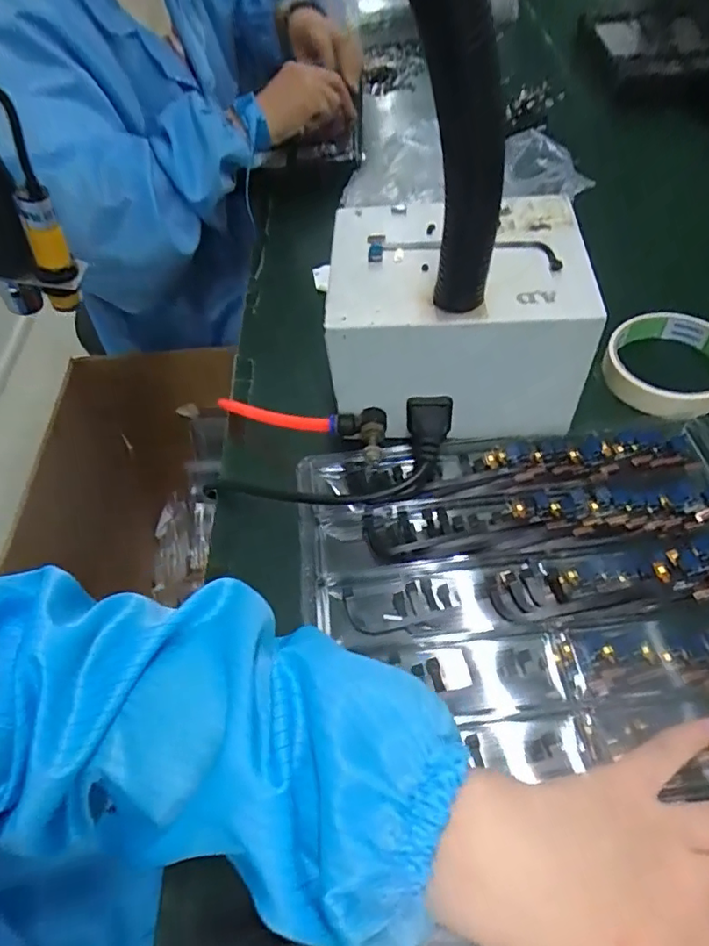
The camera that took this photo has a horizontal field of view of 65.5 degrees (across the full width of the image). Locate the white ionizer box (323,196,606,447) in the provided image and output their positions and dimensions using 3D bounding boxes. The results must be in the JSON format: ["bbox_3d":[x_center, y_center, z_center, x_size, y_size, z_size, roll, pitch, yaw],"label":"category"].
[{"bbox_3d":[0.063,-0.107,0.372,0.157,0.095,0.126,-2,56,3],"label":"white ionizer box"}]

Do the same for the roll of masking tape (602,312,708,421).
[{"bbox_3d":[0.224,-0.080,0.389,0.084,0.021,0.084,-2,56,3],"label":"roll of masking tape"}]

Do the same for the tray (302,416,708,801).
[{"bbox_3d":[0.113,0.066,0.313,0.269,0.027,0.210,-5,54,-1],"label":"tray"}]

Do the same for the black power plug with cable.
[{"bbox_3d":[-0.013,0.001,0.360,0.171,0.027,0.058,-20,54,7],"label":"black power plug with cable"}]

